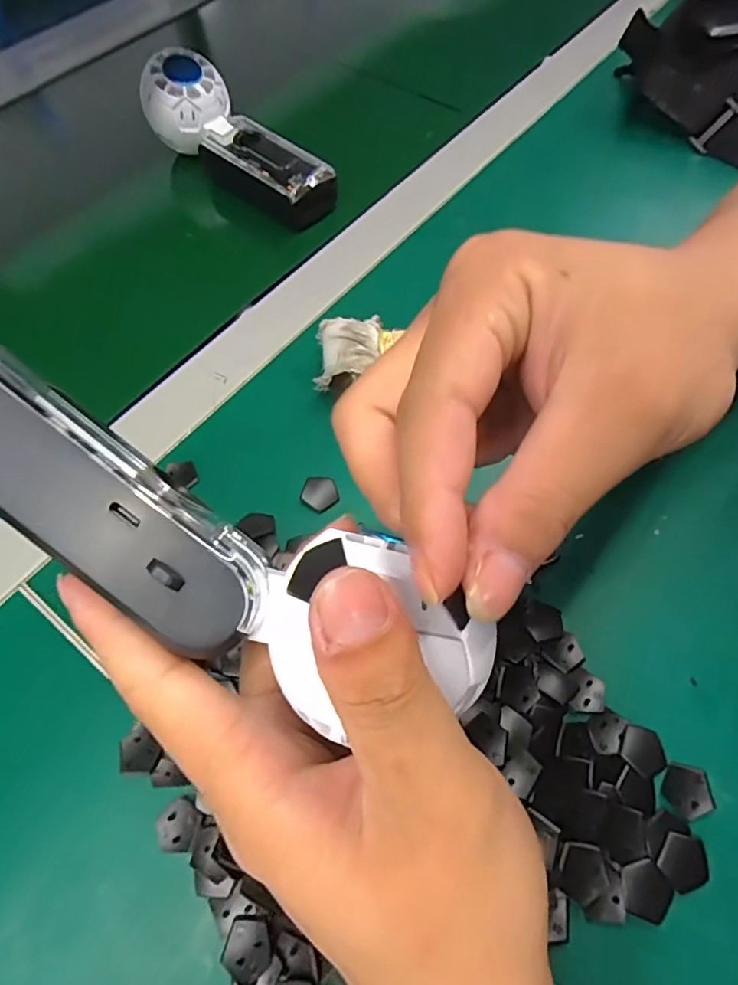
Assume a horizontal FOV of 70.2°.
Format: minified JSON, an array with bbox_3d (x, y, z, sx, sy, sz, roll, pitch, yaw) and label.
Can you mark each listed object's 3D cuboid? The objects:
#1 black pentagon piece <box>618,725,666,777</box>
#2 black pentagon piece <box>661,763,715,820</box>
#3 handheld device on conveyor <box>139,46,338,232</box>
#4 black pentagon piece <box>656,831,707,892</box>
[{"bbox_3d":[0.114,0.106,0.216,0.017,0.004,0.018,27,65,15],"label":"black pentagon piece"},{"bbox_3d":[0.128,0.119,0.210,0.019,0.004,0.019,4,61,3],"label":"black pentagon piece"},{"bbox_3d":[-0.097,-0.258,0.391,0.164,0.043,0.053,41,69,7],"label":"handheld device on conveyor"},{"bbox_3d":[0.119,0.140,0.199,0.017,0.004,0.019,29,66,16],"label":"black pentagon piece"}]

